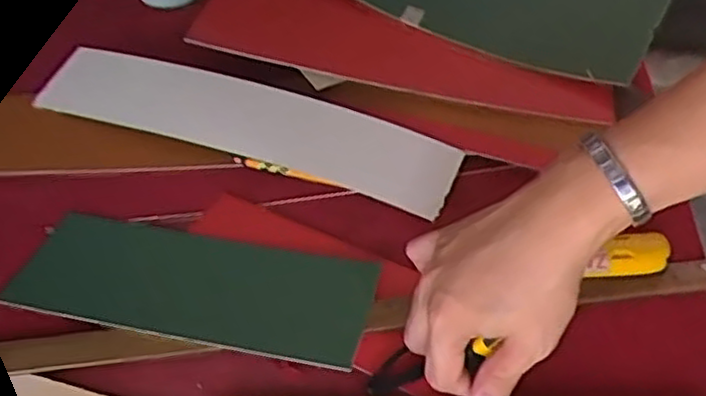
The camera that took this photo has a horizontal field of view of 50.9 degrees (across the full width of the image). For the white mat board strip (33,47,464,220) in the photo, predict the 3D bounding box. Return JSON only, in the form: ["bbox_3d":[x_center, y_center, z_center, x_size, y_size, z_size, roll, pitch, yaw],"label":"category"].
[{"bbox_3d":[-0.096,-0.064,0.625,0.365,0.031,0.072,15,45,17],"label":"white mat board strip"}]

